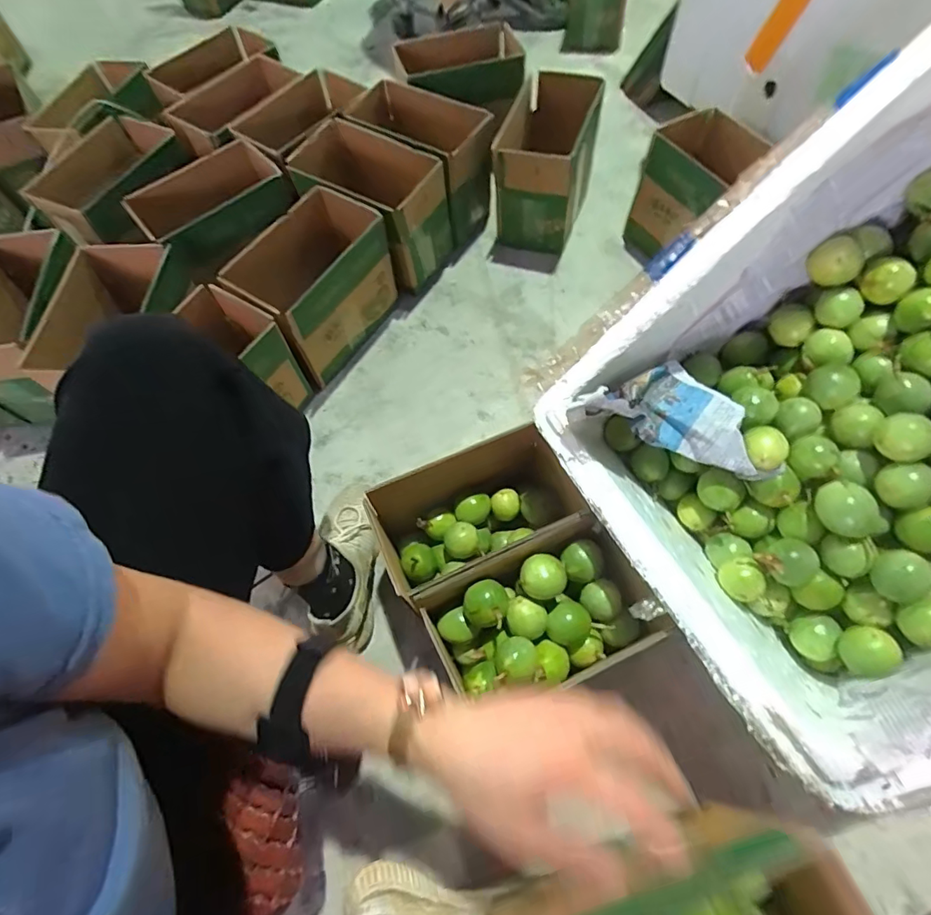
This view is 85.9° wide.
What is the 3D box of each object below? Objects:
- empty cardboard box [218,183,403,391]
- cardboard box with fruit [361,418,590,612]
[{"bbox_3d":[-0.235,-0.276,0.832,0.138,0.207,0.241,35,71,16],"label":"empty cardboard box"},{"bbox_3d":[0.021,0.087,0.649,0.244,0.197,0.134,-25,67,-9],"label":"cardboard box with fruit"}]

